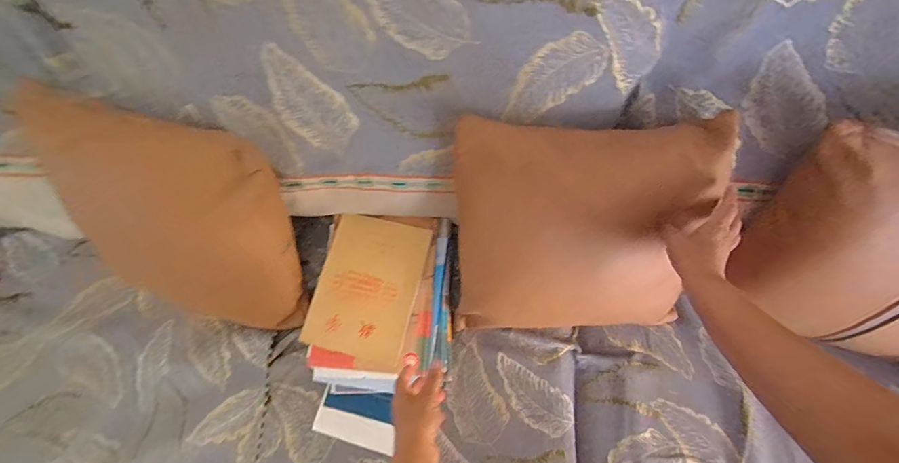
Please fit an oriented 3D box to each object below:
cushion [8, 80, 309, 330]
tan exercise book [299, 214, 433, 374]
[{"bbox_3d":[-0.457,0.000,0.655,0.364,0.407,0.081,8,36,1],"label":"cushion"},{"bbox_3d":[-0.160,0.109,0.737,0.194,0.007,0.276,12,73,6],"label":"tan exercise book"}]

